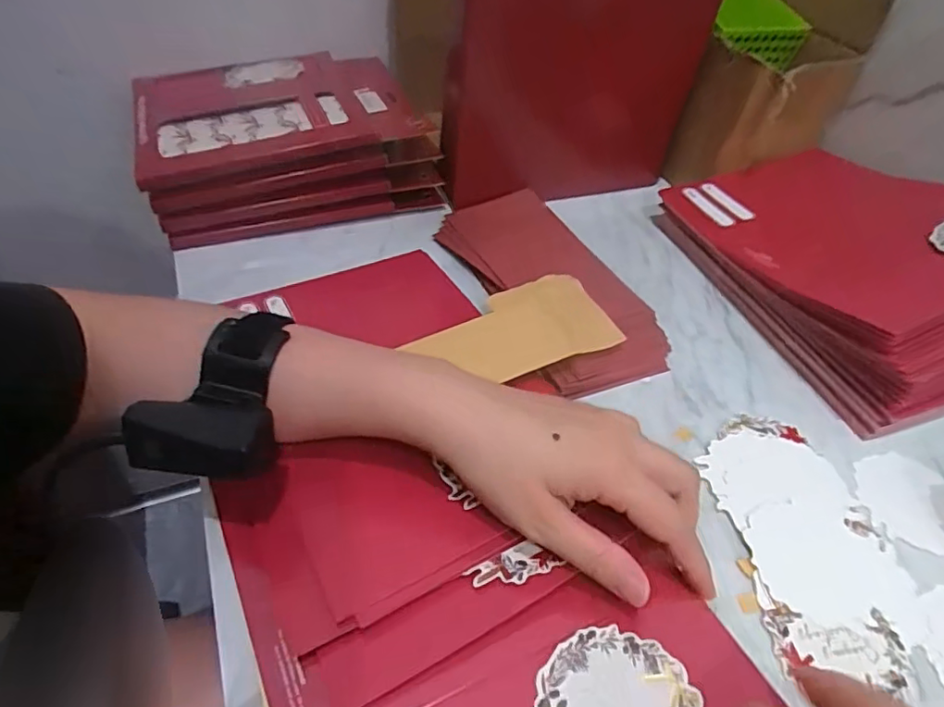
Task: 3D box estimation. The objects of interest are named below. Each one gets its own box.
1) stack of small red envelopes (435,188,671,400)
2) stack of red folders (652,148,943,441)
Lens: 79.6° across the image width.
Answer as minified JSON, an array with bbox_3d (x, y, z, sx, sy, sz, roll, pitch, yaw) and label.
[{"bbox_3d":[0.063,-0.060,0.460,0.112,0.025,0.219,-17,50,-21],"label":"stack of small red envelopes"},{"bbox_3d":[0.295,-0.092,0.445,0.186,0.123,0.271,-12,49,-17],"label":"stack of red folders"}]

